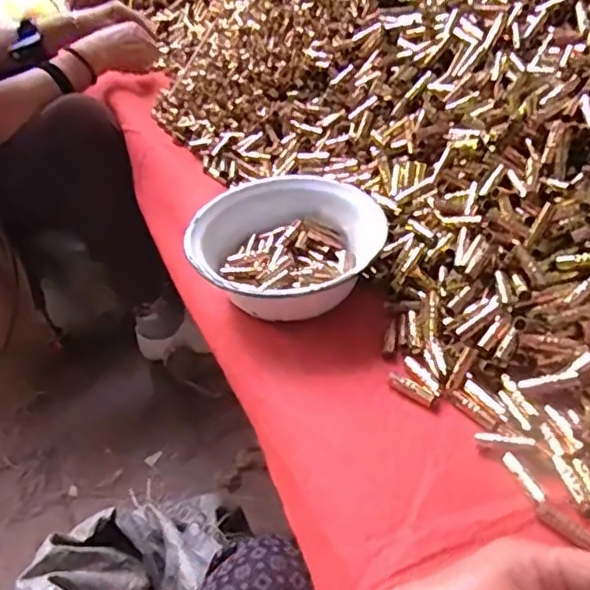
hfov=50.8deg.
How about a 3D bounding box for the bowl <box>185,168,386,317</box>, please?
[{"bbox_3d":[-0.005,-0.046,0.592,0.181,0.067,0.142,-4,41,4],"label":"bowl"}]

